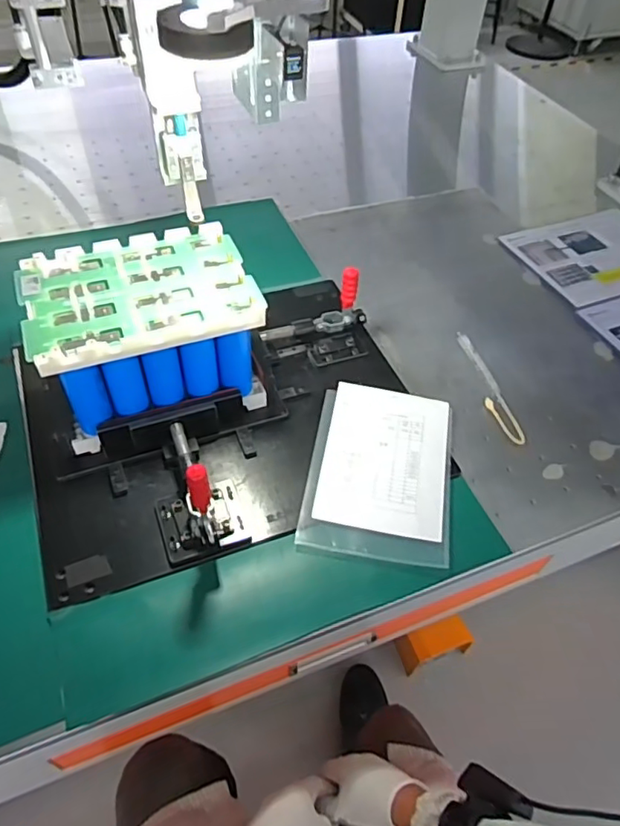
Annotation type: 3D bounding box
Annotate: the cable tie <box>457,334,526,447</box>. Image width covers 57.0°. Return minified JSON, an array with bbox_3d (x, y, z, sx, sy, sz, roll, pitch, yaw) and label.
[{"bbox_3d":[0.244,-0.038,0.785,0.029,0.015,0.196,-12,52,-13],"label":"cable tie"}]

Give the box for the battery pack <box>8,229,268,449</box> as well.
[{"bbox_3d":[-0.195,-0.089,0.695,0.237,0.165,0.183,-16,53,-16],"label":"battery pack"}]

